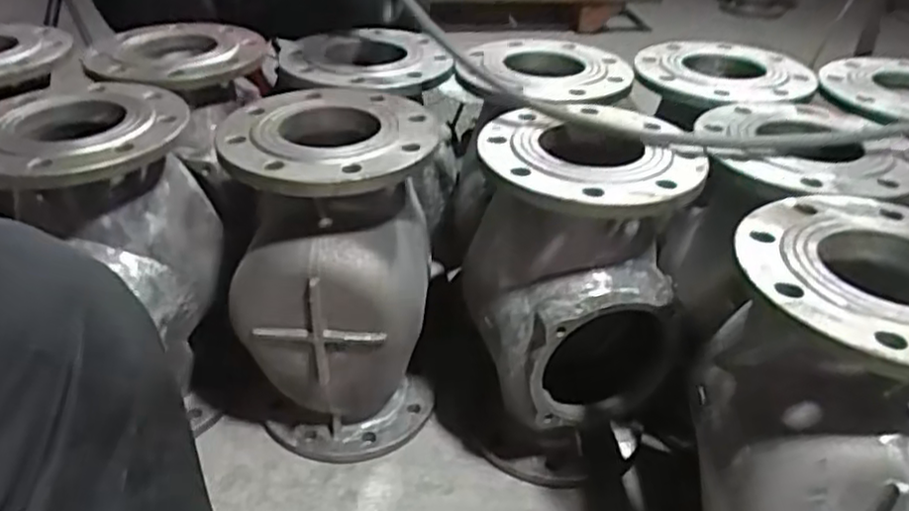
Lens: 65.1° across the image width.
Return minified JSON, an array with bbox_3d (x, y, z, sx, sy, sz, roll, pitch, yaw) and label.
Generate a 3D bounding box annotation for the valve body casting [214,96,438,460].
[{"bbox_3d":[-0.124,0.034,0.790,0.199,0.374,0.201,4,34,5],"label":"valve body casting"}]

